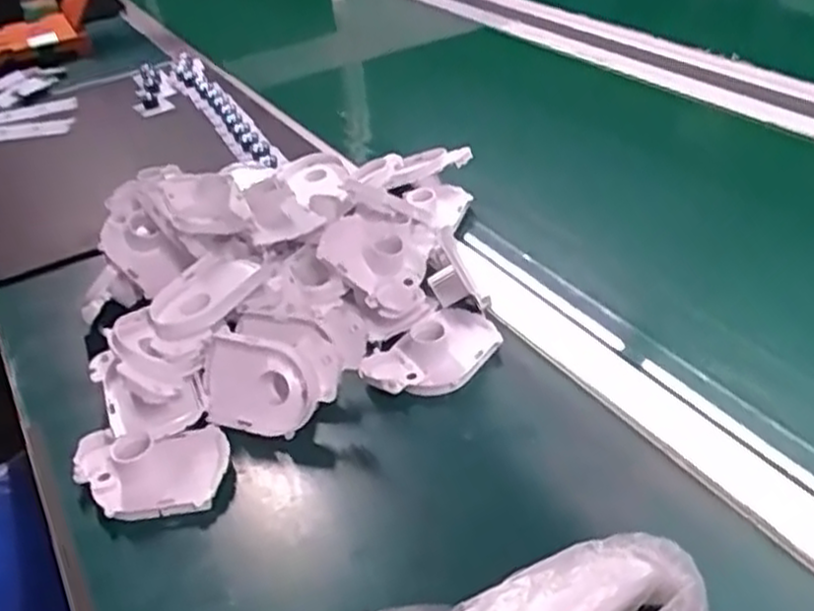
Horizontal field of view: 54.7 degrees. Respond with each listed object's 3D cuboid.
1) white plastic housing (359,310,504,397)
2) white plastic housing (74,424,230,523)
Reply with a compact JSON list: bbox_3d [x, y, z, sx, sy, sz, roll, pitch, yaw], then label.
[{"bbox_3d":[0.020,0.034,0.580,0.105,0.035,0.066,-33,43,-32],"label":"white plastic housing"},{"bbox_3d":[-0.167,0.107,0.510,0.101,0.040,0.057,-8,36,-3],"label":"white plastic housing"}]

